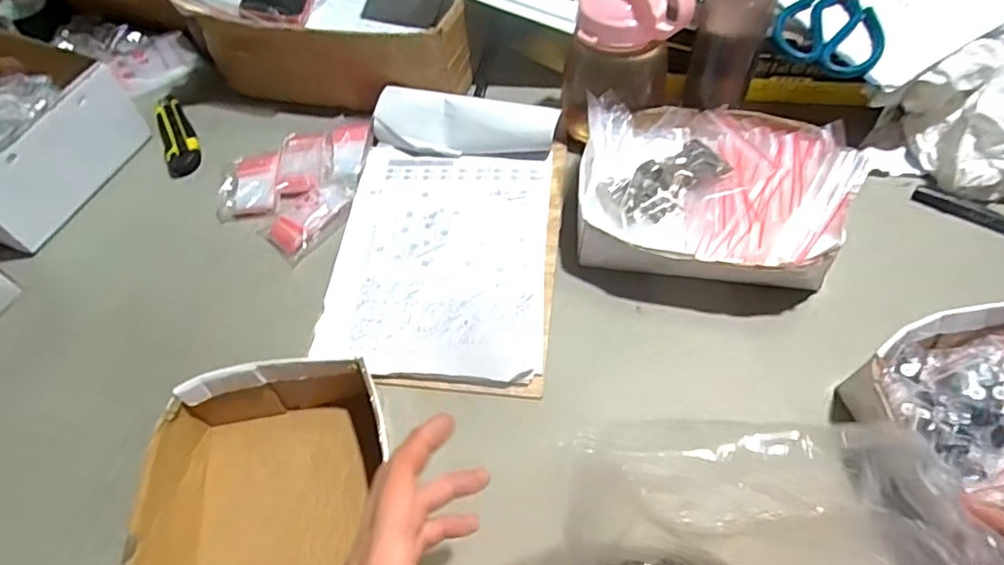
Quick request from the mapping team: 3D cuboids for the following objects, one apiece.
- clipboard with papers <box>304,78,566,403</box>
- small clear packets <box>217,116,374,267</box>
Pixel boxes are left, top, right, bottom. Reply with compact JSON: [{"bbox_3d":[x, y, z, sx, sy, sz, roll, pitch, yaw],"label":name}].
[{"bbox_3d":[-0.052,-0.053,0.591,0.211,0.044,0.312,5,58,5],"label":"clipboard with papers"},{"bbox_3d":[-0.211,-0.123,0.664,0.141,0.019,0.190,28,62,18],"label":"small clear packets"}]

